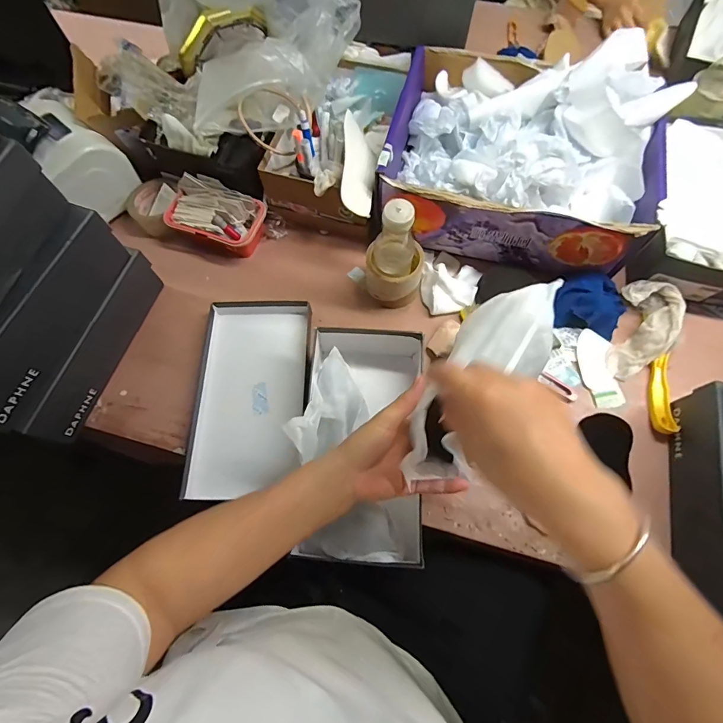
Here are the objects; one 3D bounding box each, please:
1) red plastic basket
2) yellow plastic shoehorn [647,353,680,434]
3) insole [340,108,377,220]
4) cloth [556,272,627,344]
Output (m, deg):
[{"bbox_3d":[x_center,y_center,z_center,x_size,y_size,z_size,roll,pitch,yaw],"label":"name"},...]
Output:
[{"bbox_3d":[-0.253,-0.249,0.700,0.165,0.064,0.097,18,71,8],"label":"red plastic basket"},{"bbox_3d":[0.445,0.047,0.595,0.024,0.023,0.120,10,70,6],"label":"yellow plastic shoehorn"},{"bbox_3d":[-0.008,-0.303,0.615,0.051,0.020,0.166,11,76,-33],"label":"insole"},{"bbox_3d":[0.359,-0.095,0.635,0.123,0.044,0.090,12,70,6],"label":"cloth"}]

